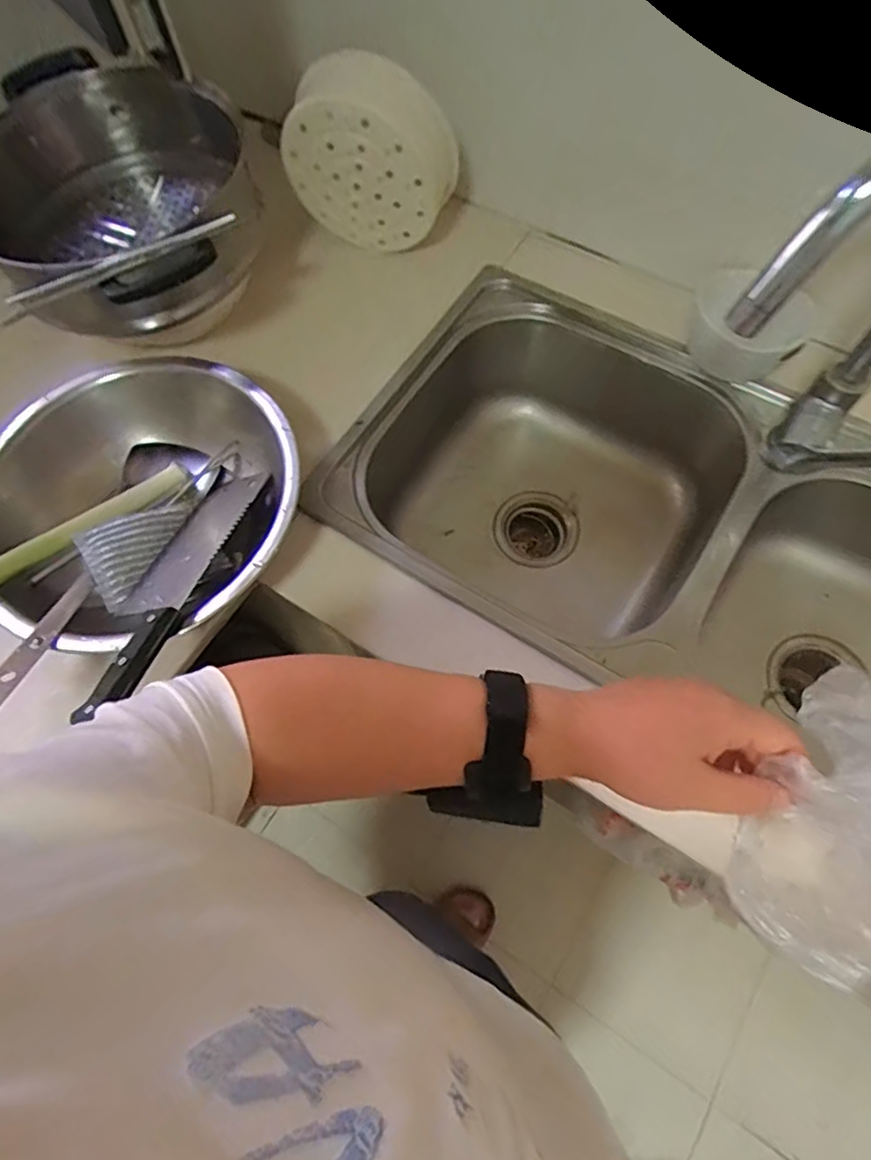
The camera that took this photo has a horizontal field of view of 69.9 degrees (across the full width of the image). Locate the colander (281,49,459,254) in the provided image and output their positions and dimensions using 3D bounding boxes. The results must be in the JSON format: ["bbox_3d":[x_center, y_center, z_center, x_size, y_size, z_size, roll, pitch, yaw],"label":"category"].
[{"bbox_3d":[-0.072,-0.455,0.683,0.189,0.198,0.069,-2,66,2],"label":"colander"}]

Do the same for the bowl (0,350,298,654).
[{"bbox_3d":[-0.270,-0.075,0.593,0.286,0.089,0.302,-1,66,3],"label":"bowl"}]

